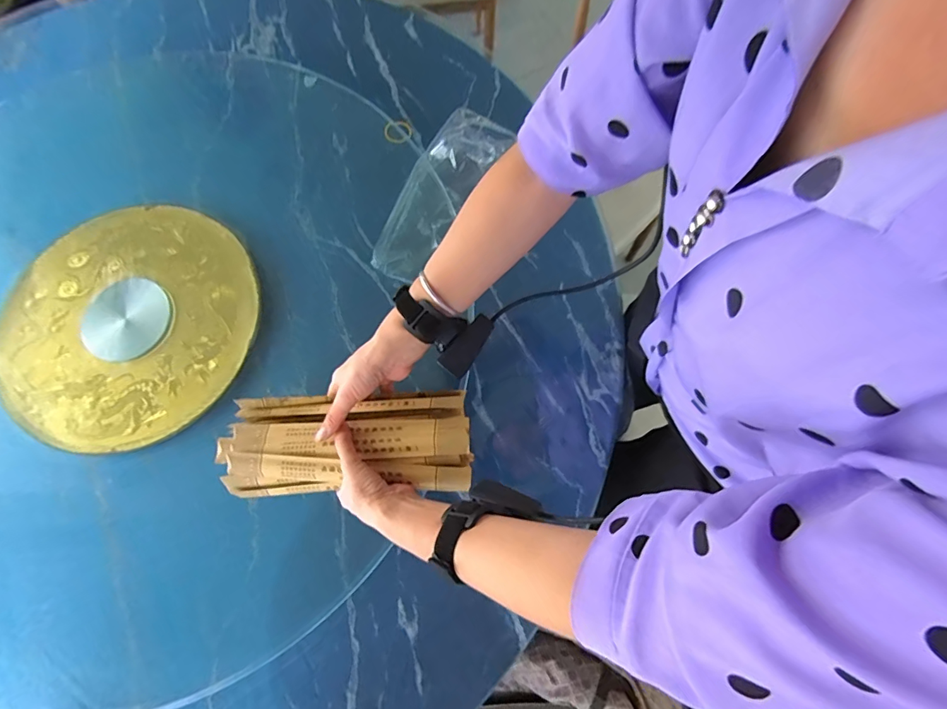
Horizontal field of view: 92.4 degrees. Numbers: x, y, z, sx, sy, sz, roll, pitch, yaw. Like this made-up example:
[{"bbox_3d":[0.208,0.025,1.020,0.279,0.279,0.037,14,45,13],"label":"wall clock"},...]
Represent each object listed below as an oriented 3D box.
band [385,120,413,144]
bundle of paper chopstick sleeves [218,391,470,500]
[{"bbox_3d":[-0.123,-0.364,0.740,0.047,0.004,0.045,-1,73,2],"label":"band"},{"bbox_3d":[-0.140,0.097,0.509,0.269,0.047,0.110,-4,73,4],"label":"bundle of paper chopstick sleeves"}]

